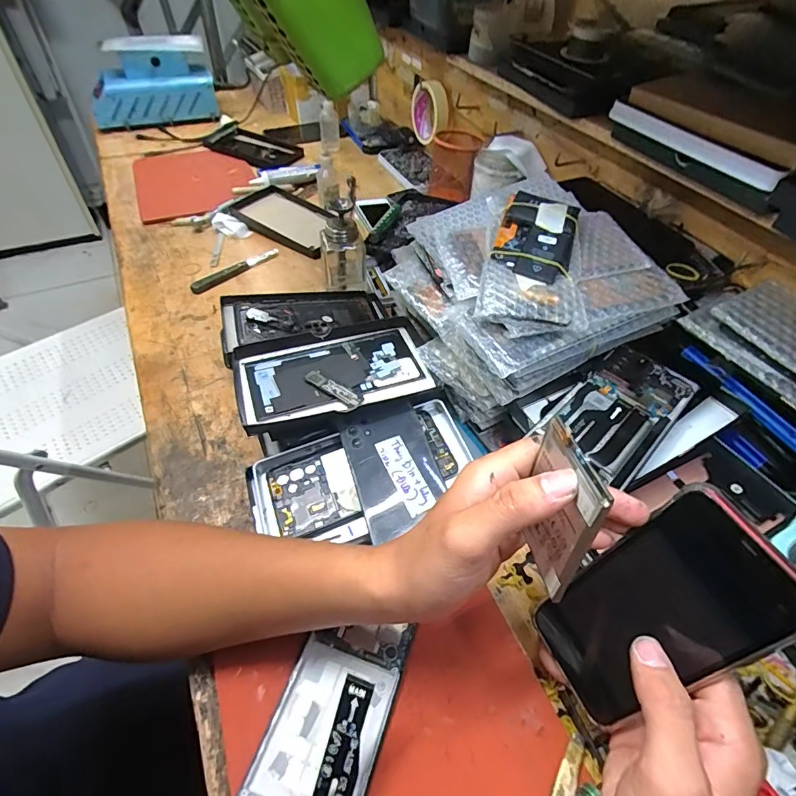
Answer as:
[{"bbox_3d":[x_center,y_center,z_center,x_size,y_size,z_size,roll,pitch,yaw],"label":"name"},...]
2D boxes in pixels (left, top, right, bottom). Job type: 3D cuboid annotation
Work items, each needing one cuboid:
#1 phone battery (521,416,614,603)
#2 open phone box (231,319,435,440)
[{"bbox_3d":[0.083,0.059,0.239,0.005,0.080,0.057,-1,34,-14],"label":"phone battery"},{"bbox_3d":[-0.061,-0.025,0.441,0.185,0.015,0.107,-13,50,-13],"label":"open phone box"}]

